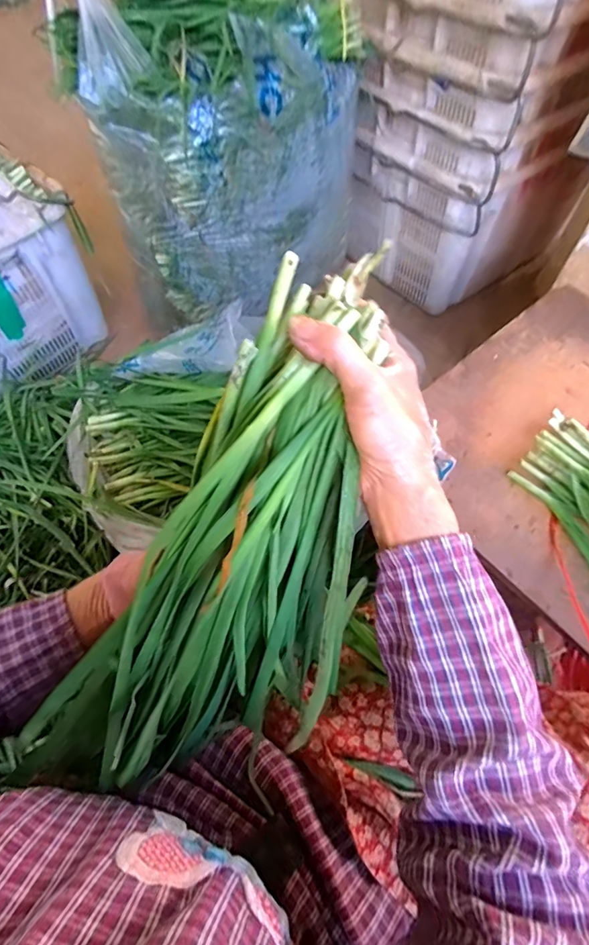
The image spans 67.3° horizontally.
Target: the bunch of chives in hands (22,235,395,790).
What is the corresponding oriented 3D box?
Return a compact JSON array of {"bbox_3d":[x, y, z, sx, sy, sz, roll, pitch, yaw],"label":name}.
[{"bbox_3d":[-0.019,0.053,0.283,0.135,0.129,0.341,25,99,14],"label":"bunch of chives in hands"}]

